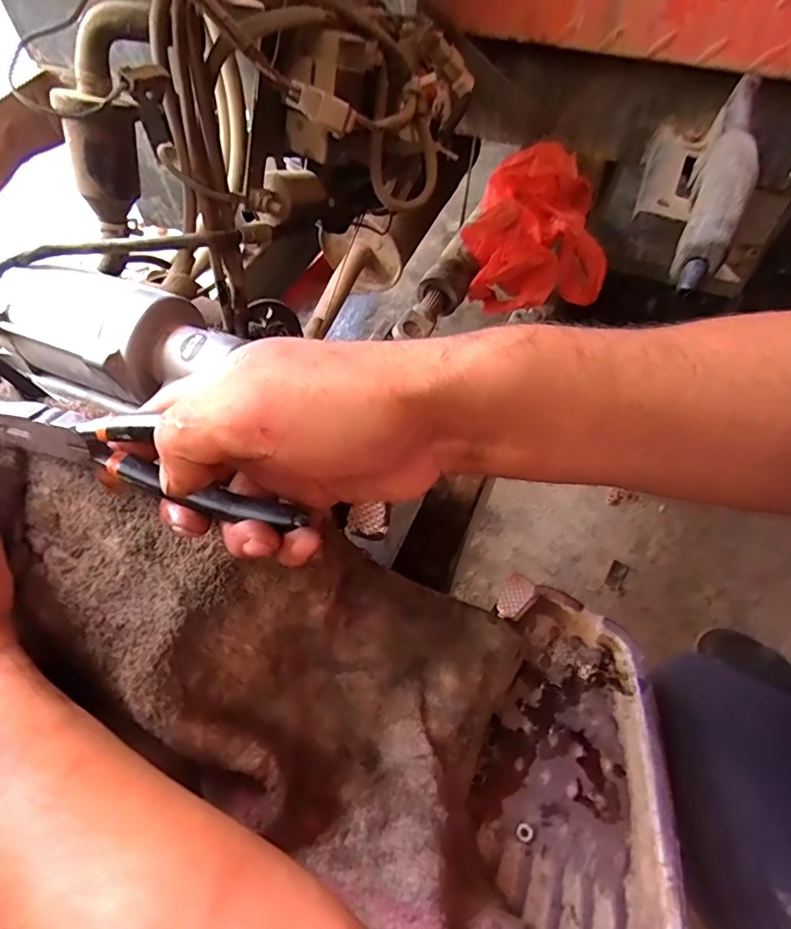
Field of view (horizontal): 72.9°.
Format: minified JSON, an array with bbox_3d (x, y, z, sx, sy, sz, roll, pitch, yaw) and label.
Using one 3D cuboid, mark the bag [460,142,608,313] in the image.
[{"bbox_3d":[0.150,-0.228,0.546,0.133,0.133,0.148,17,58,13],"label":"bag"}]

